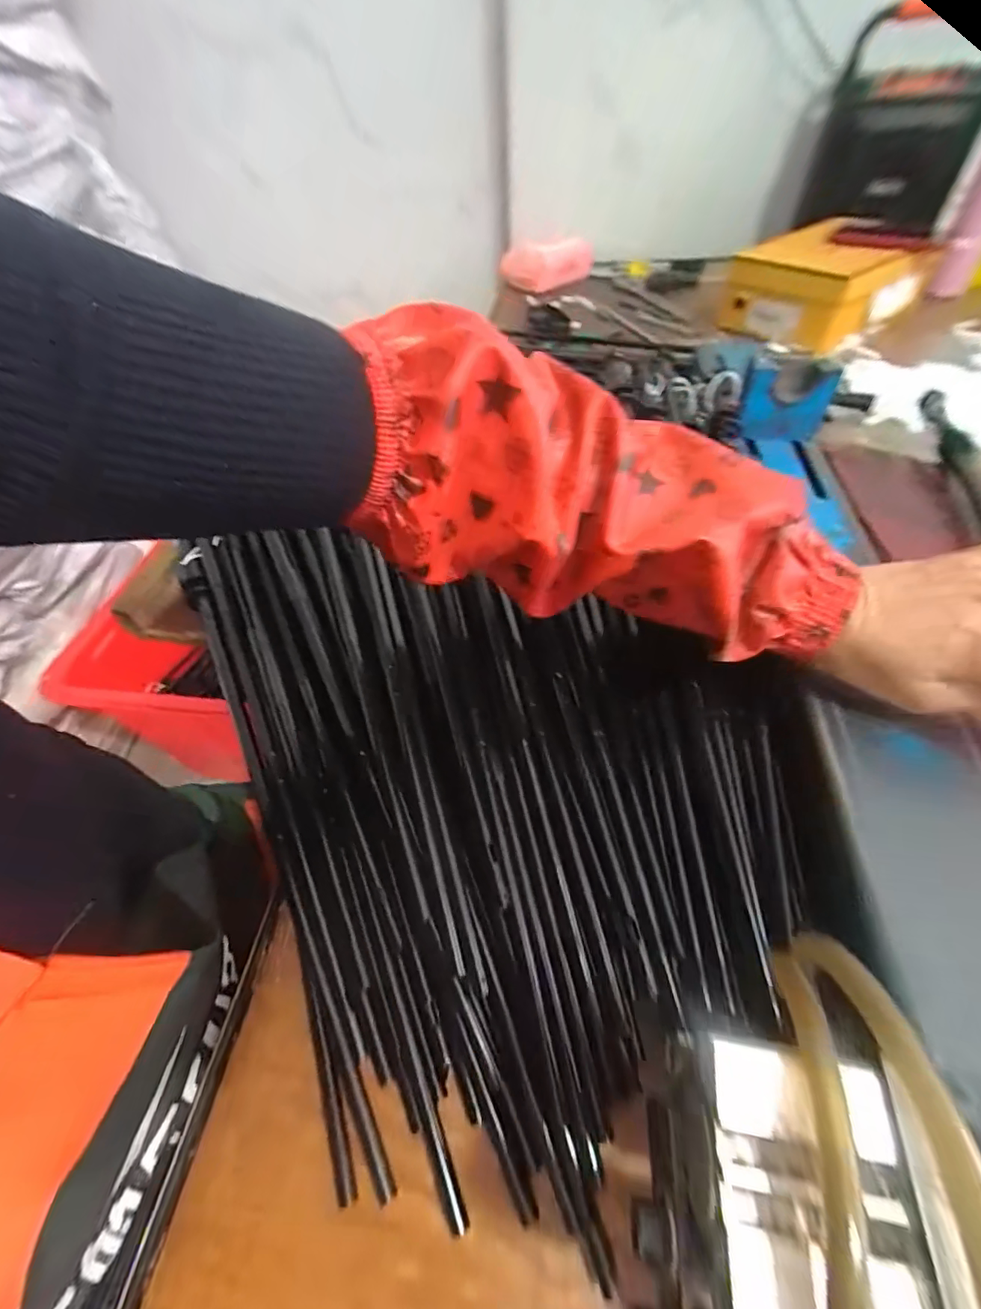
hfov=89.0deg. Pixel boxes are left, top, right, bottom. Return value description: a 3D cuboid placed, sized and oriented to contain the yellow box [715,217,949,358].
[{"bbox_3d":[0.535,-0.593,0.793,0.271,0.095,0.214,-34,56,-20],"label":"yellow box"}]

